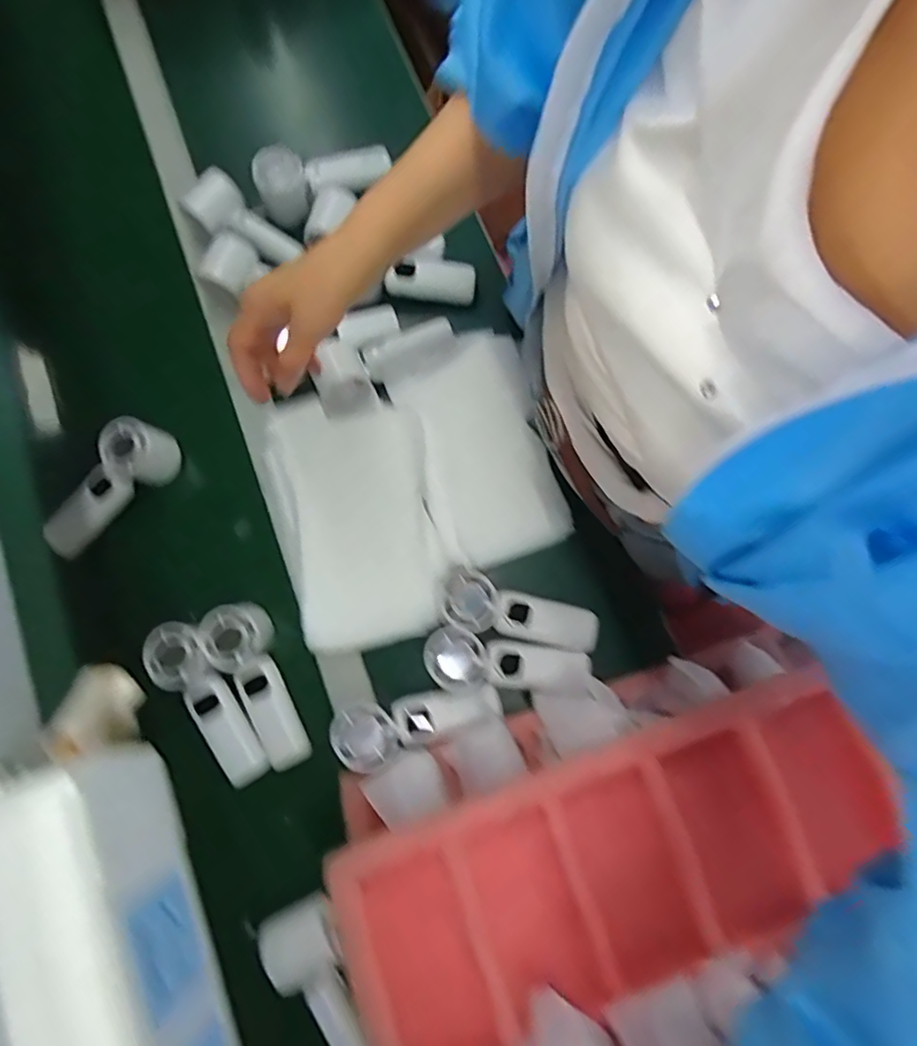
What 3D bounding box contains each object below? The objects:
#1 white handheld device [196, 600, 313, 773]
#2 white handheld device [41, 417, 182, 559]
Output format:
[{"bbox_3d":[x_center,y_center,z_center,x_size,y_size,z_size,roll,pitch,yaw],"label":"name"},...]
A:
[{"bbox_3d":[-0.191,0.153,0.560,0.057,0.036,0.156,-23,78,-4],"label":"white handheld device"},{"bbox_3d":[-0.357,-0.035,0.605,0.056,0.052,0.156,37,81,8],"label":"white handheld device"}]

